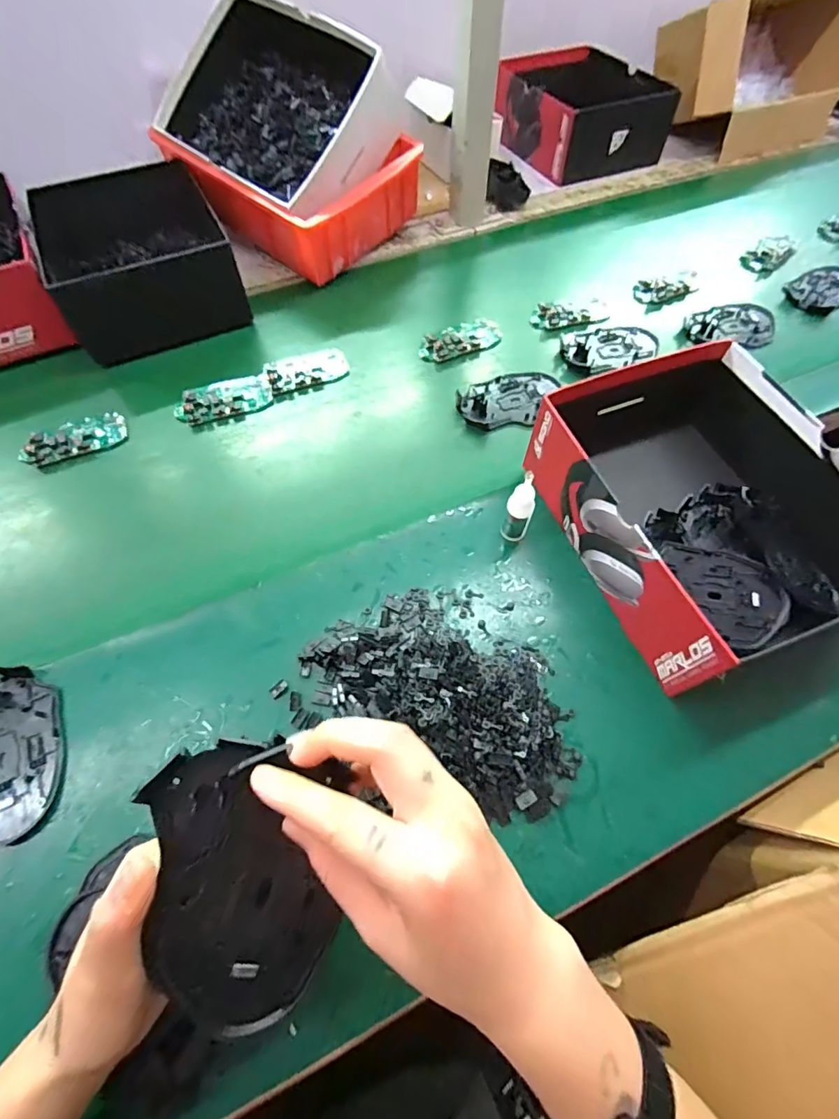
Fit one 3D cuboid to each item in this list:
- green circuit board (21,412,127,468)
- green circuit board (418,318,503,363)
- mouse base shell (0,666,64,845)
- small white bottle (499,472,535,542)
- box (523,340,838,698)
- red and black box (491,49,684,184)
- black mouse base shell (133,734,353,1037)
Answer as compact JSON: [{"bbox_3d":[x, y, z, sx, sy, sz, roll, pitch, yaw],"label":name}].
[{"bbox_3d":[-0.345,-0.121,0.489,0.095,0.017,0.040,-27,65,-14],"label":"green circuit board"},{"bbox_3d":[0.048,-0.255,0.565,0.101,0.014,0.045,-23,64,-12],"label":"green circuit board"},{"bbox_3d":[-0.290,0.133,0.340,0.070,0.017,0.112,-16,63,-9],"label":"mouse base shell"},{"bbox_3d":[0.082,-0.040,0.401,0.022,0.077,0.015,22,64,11],"label":"small white bottle"},{"bbox_3d":[0.236,-0.047,0.400,0.213,0.090,0.240,-21,63,-11],"label":"box"},{"bbox_3d":[0.250,-0.688,0.757,0.198,0.094,0.186,-21,63,-11],"label":"red and black box"},{"bbox_3d":[-0.076,0.147,0.223,0.080,0.019,0.118,-15,87,-19],"label":"black mouse base shell"}]

